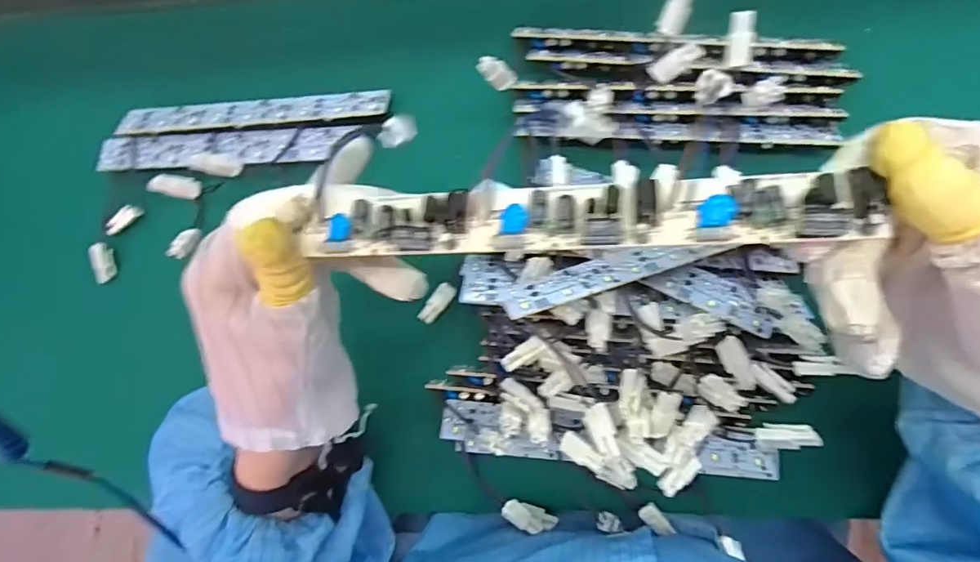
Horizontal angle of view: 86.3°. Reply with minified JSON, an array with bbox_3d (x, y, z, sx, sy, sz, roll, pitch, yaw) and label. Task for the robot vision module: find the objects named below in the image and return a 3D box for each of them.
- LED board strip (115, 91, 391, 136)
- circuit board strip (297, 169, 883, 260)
[{"bbox_3d":[-0.161,-0.116,0.359,0.190,0.011,0.026,-3,59,5],"label":"LED board strip"},{"bbox_3d":[0.027,-0.021,0.172,0.182,0.011,0.021,-1,87,11],"label":"circuit board strip"}]

